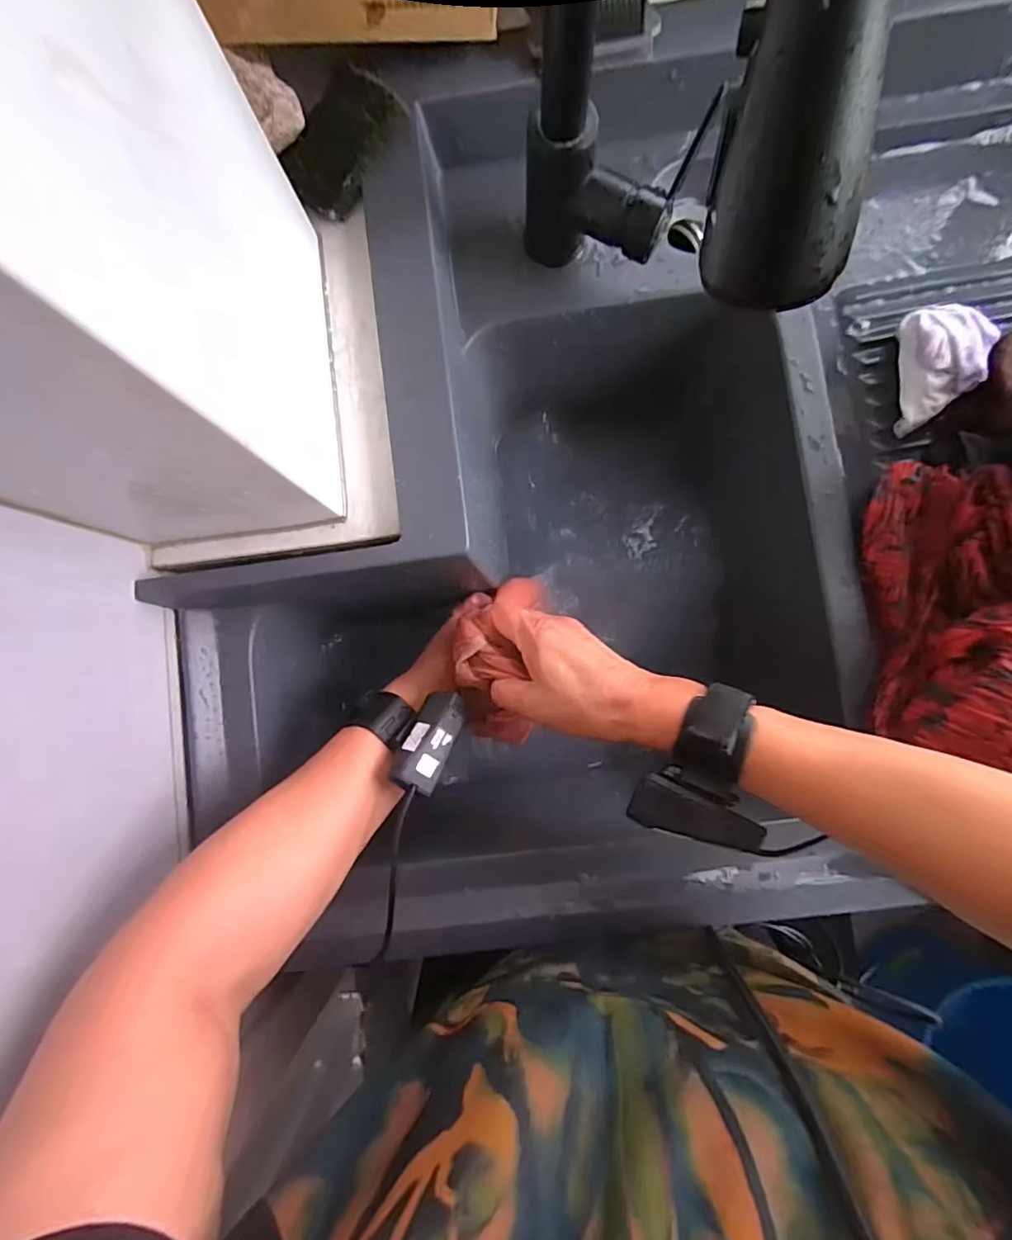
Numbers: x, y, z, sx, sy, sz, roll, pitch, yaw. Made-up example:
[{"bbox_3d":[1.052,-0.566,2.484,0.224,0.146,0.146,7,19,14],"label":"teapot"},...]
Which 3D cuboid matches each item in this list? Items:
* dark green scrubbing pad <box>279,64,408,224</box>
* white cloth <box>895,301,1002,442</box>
[{"bbox_3d":[-0.117,-0.332,0.389,0.062,0.014,0.085,41,103,11],"label":"dark green scrubbing pad"},{"bbox_3d":[0.315,-0.180,0.406,0.050,0.046,0.082,1,87,2],"label":"white cloth"}]

